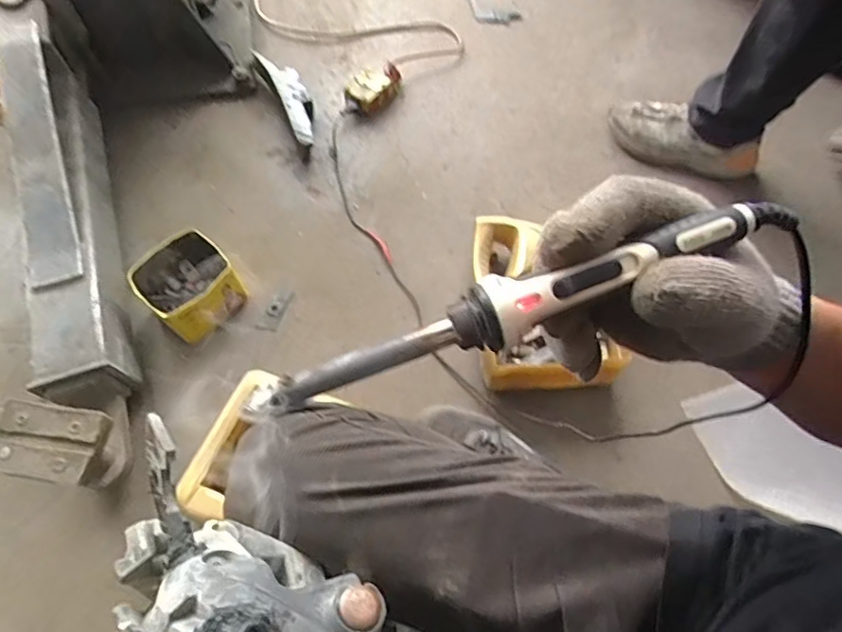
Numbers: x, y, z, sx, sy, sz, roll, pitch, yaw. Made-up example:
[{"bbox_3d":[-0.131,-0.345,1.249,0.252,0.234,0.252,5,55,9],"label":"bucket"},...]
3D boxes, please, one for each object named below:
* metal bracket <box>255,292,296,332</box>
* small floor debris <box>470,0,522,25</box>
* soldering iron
[{"bbox_3d":[-0.240,-0.009,0.891,0.034,0.006,0.077,17,63,8],"label":"metal bracket"},{"bbox_3d":[0.148,-0.734,1.286,0.172,0.013,0.074,40,68,18],"label":"small floor debris"},{"bbox_3d":[0.047,-0.007,0.224,0.240,0.022,0.023,-21,64,-4],"label":"soldering iron"}]

